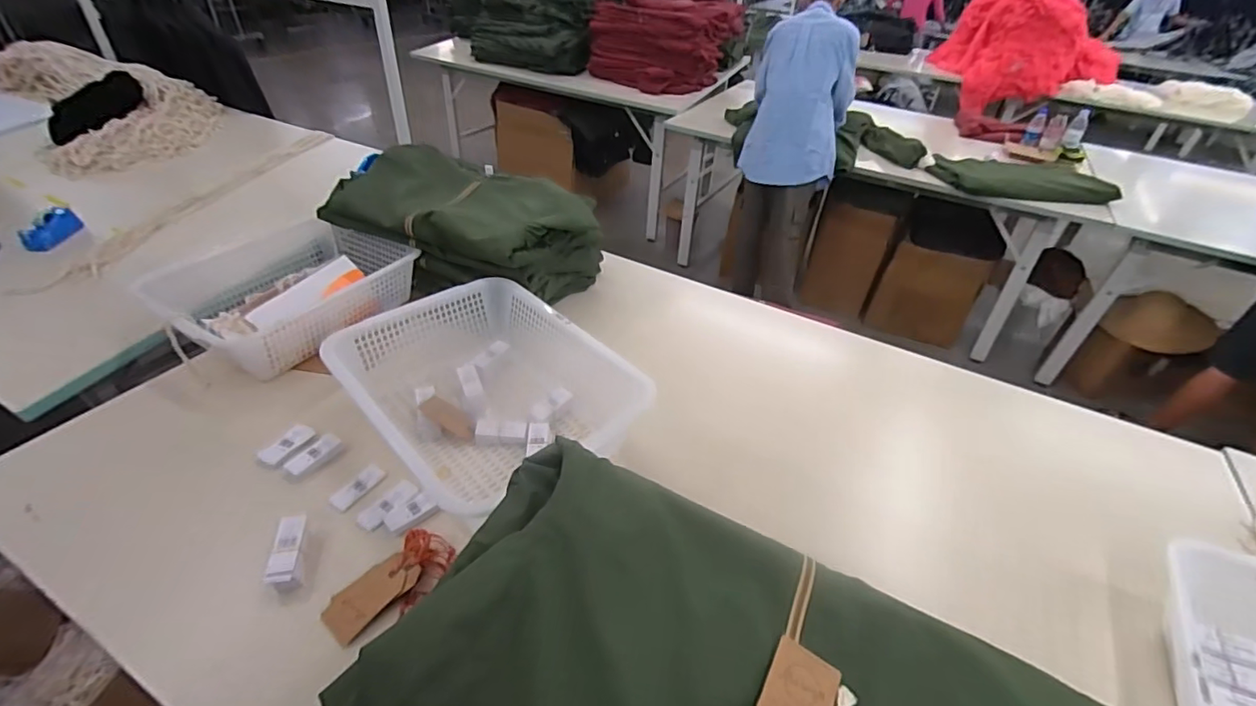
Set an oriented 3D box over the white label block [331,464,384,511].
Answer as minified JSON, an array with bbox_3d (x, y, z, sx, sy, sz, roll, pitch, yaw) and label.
[{"bbox_3d":[-0.417,0.206,0.840,0.036,0.011,0.091,18,40,16],"label":"white label block"}]

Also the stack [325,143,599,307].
[{"bbox_3d":[-0.377,-0.276,1.240,0.548,0.216,0.301,21,41,19],"label":"stack"}]

